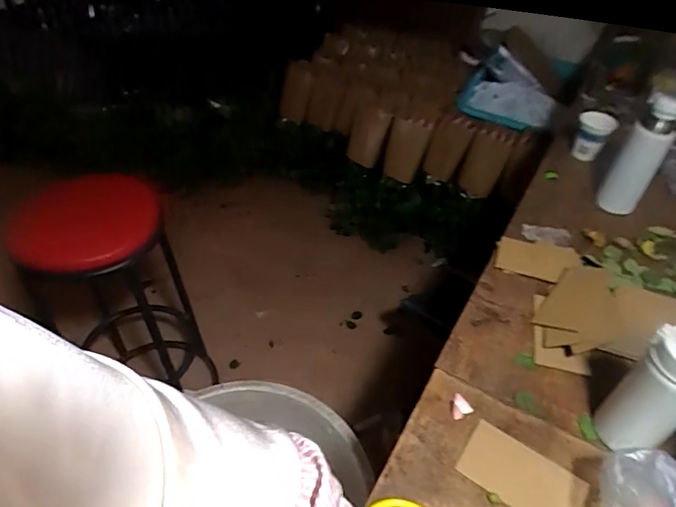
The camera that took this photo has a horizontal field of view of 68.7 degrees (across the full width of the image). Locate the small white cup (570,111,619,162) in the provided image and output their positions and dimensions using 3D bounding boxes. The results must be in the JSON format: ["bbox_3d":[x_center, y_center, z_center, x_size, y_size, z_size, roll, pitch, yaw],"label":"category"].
[{"bbox_3d":[0.554,-0.253,1.083,0.076,0.093,0.066,24,48,20],"label":"small white cup"}]

